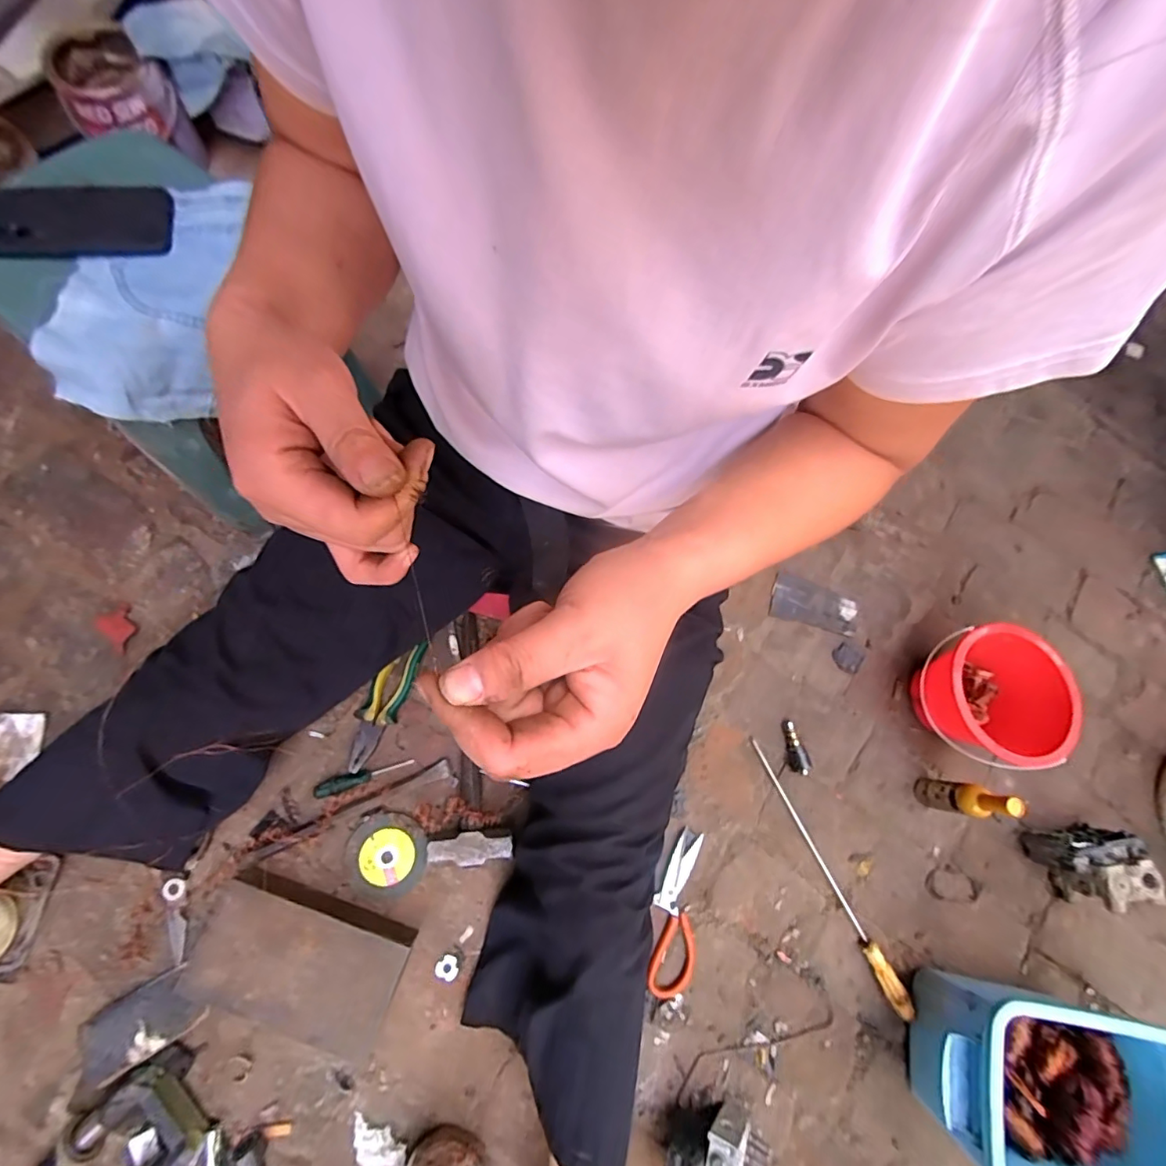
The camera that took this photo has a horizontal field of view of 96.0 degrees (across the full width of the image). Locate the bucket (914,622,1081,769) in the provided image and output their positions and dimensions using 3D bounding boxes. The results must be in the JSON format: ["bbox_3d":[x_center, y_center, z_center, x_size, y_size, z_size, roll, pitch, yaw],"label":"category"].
[{"bbox_3d":[0.575,0.164,0.757,0.171,0.139,0.184,2,73,-6],"label":"bucket"}]

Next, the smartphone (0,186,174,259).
[{"bbox_3d":[-0.470,-0.337,0.491,0.155,0.009,0.069,-12,90,-14],"label":"smartphone"}]

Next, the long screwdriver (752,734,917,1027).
[{"bbox_3d":[0.335,0.389,0.722,0.021,0.023,0.375,-21,76,-12],"label":"long screwdriver"}]

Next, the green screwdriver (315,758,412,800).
[{"bbox_3d":[-0.289,0.256,0.692,0.122,0.021,0.023,-12,71,-22],"label":"green screwdriver"}]

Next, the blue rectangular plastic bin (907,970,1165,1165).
[{"bbox_3d":[0.527,0.581,0.612,0.270,0.167,0.204,19,72,0],"label":"blue rectangular plastic bin"}]

